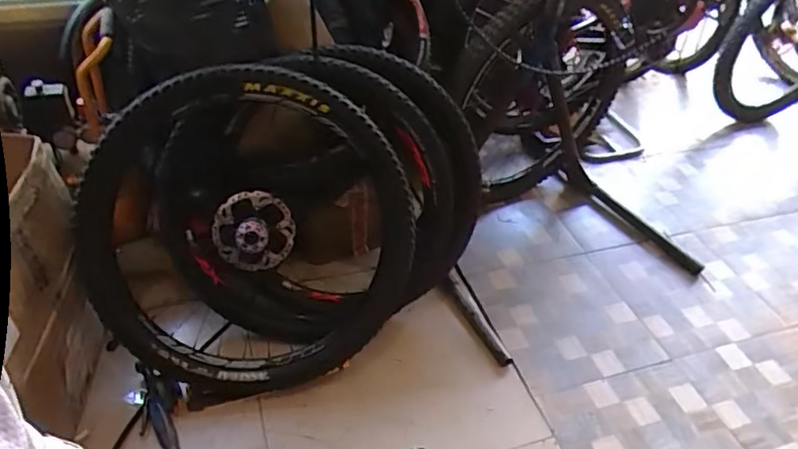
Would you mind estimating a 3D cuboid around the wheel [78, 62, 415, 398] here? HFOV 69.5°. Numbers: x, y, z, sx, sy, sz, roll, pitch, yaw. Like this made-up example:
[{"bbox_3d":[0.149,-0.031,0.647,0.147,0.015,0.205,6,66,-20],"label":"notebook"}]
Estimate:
[{"bbox_3d":[-0.311,0.021,1.246,0.672,0.701,0.136,1,10,-12],"label":"wheel"}]

